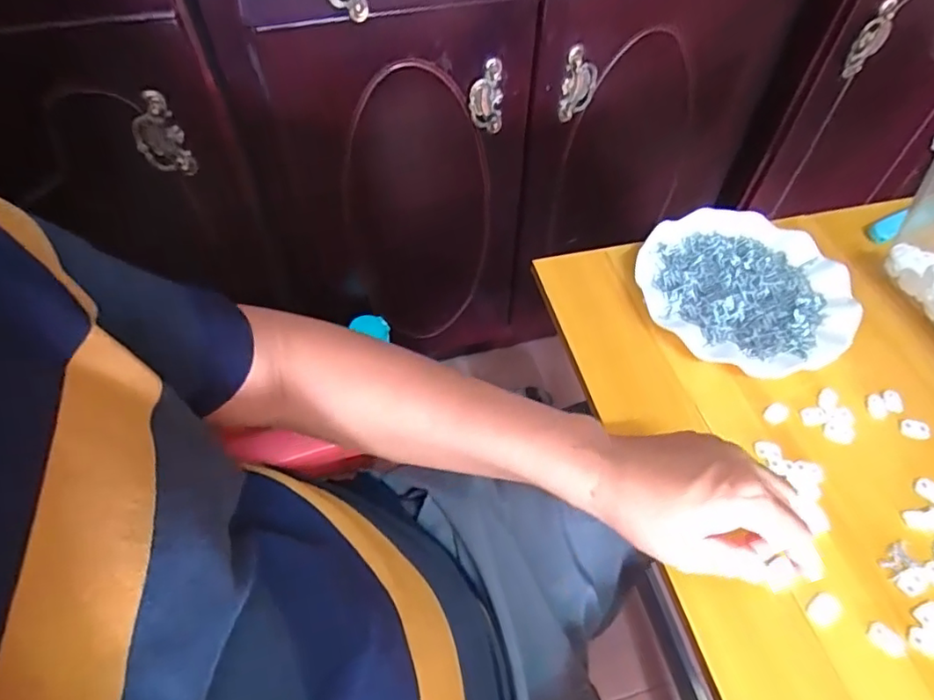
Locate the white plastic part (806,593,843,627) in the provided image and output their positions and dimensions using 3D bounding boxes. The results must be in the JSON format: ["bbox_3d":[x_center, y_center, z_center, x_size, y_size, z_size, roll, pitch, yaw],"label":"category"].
[{"bbox_3d":[0.230,0.167,0.373,0.024,0.004,0.016,-28,60,-20],"label":"white plastic part"}]

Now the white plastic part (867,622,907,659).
[{"bbox_3d":[0.264,0.182,0.364,0.015,0.004,0.021,-38,63,-25],"label":"white plastic part"}]

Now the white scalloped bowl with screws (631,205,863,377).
[{"bbox_3d":[0.247,-0.055,0.522,0.174,0.023,0.179,1,54,-1],"label":"white scalloped bowl with screws"}]

